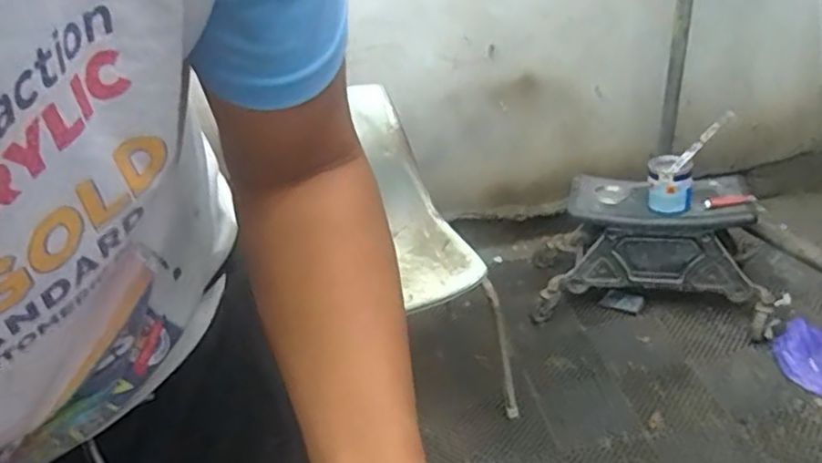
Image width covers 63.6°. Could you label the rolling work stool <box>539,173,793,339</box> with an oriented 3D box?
[{"bbox_3d":[0.664,0.053,1.830,0.629,0.340,0.306,4,30,19],"label":"rolling work stool"}]

